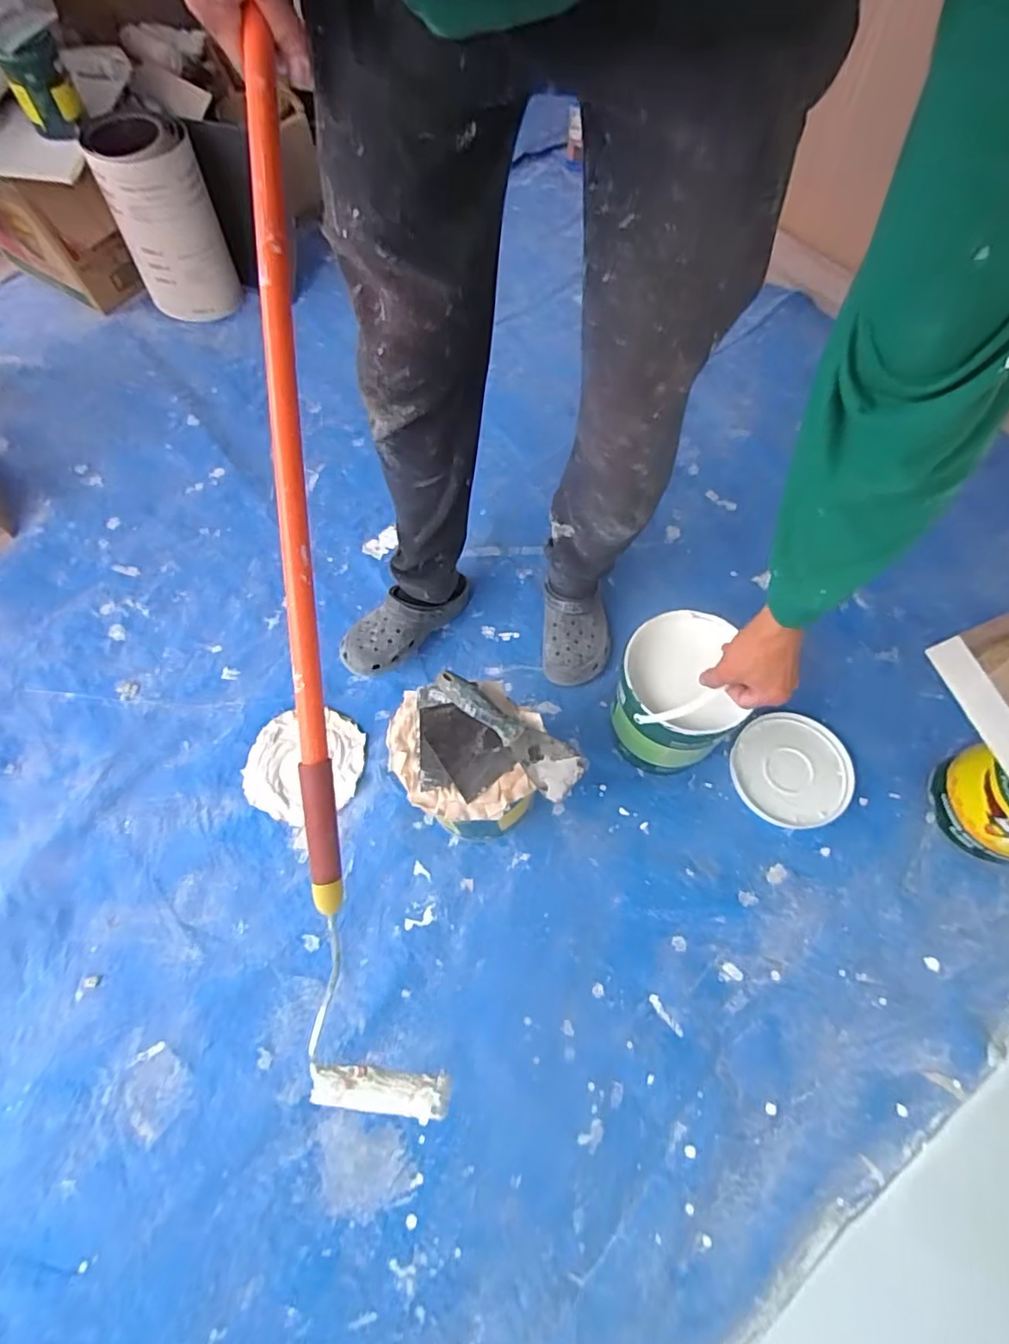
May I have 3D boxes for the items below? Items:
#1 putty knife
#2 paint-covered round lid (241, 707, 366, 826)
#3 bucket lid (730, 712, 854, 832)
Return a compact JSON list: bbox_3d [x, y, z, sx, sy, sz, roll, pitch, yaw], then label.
[{"bbox_3d":[0.003,0.070,0.700,0.200,0.020,0.062,39,72,1],"label":"putty knife"},{"bbox_3d":[-0.310,0.142,0.914,0.174,0.023,0.177,-1,67,1],"label":"paint-covered round lid"},{"bbox_3d":[0.431,0.144,0.881,0.166,0.011,0.175,-1,67,1],"label":"bucket lid"}]

